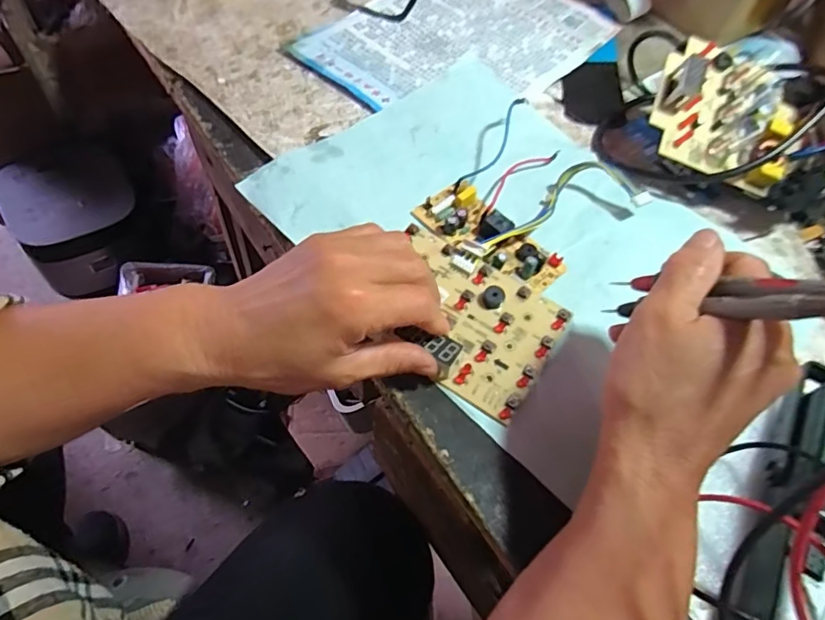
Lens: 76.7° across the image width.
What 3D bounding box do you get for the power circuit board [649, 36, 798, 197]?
[{"bbox_3d":[0.243,-0.153,0.401,0.106,0.028,0.099,22,81,0],"label":"power circuit board"}]

